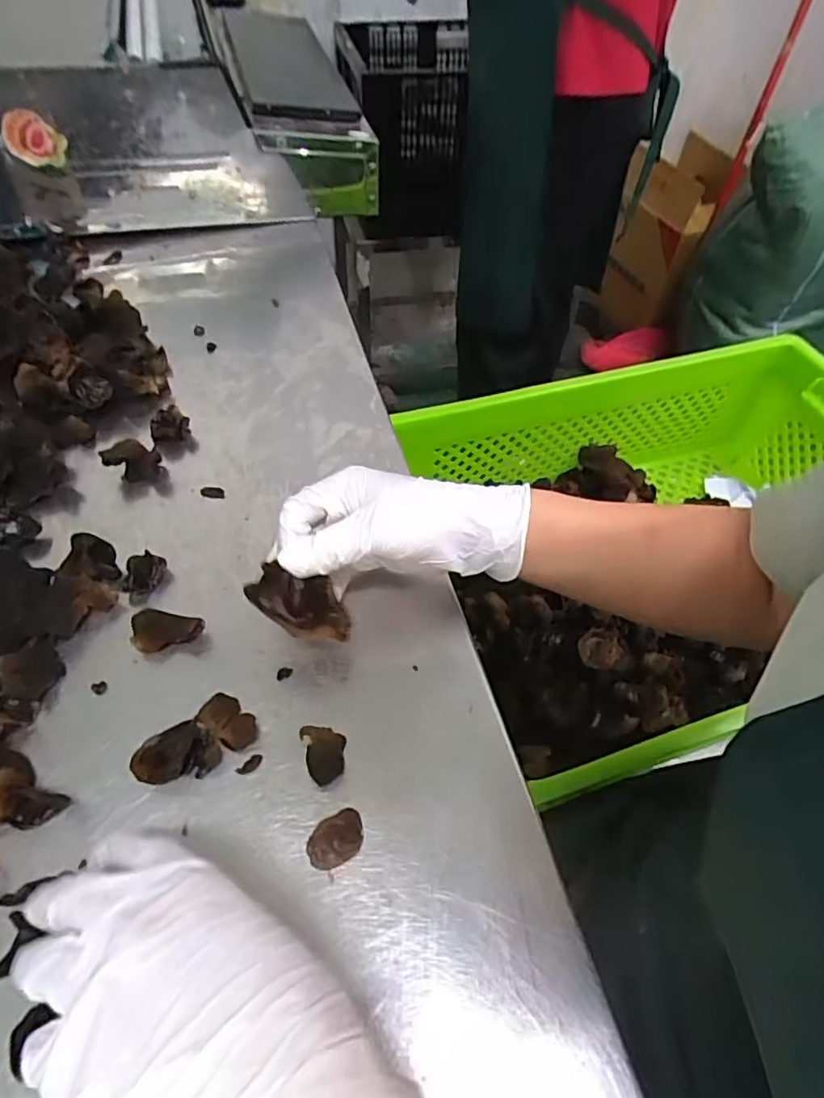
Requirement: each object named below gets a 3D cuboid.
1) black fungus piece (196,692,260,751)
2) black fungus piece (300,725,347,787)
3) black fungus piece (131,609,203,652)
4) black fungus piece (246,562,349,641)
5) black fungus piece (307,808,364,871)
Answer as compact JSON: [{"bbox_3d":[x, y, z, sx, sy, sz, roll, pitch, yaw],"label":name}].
[{"bbox_3d":[-0.109,0.102,0.352,0.037,0.012,0.025,29,58,18],"label":"black fungus piece"},{"bbox_3d":[-0.050,0.117,0.342,0.023,0.014,0.034,-15,56,-14],"label":"black fungus piece"},{"bbox_3d":[-0.160,0.056,0.384,0.045,0.017,0.028,12,54,6],"label":"black fungus piece"},{"bbox_3d":[-0.067,0.035,0.356,0.063,0.018,0.036,24,61,-22],"label":"black fungus piece"},{"bbox_3d":[-0.040,0.155,0.316,0.032,0.011,0.021,-31,61,-23],"label":"black fungus piece"}]

